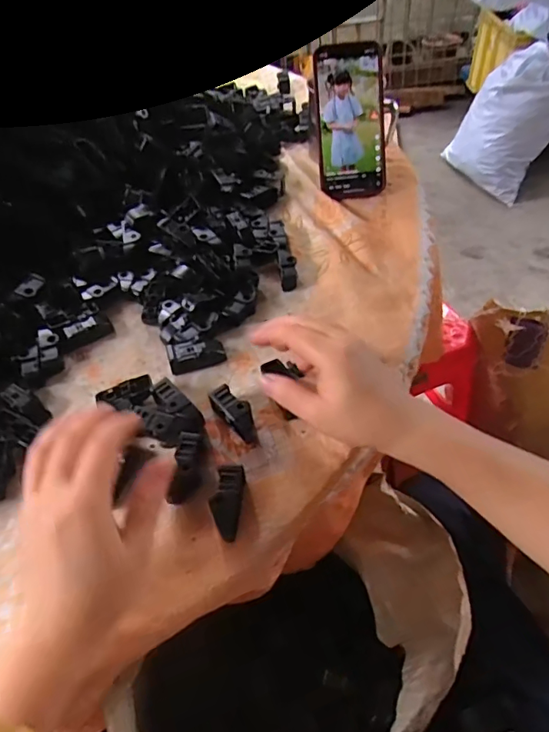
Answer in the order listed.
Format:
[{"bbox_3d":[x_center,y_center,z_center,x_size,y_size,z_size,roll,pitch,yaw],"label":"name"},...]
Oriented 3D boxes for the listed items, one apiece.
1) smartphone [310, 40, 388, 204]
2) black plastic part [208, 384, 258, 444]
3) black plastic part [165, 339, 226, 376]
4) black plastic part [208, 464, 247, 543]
[{"bbox_3d":[0.083,-0.269,0.554,0.072,0.155,0.014,-7,16,-1],"label":"smartphone"},{"bbox_3d":[-0.031,0.036,0.389,0.025,0.022,0.047,-24,54,-14],"label":"black plastic part"},{"bbox_3d":[-0.068,-0.009,0.438,0.048,0.016,0.027,-16,52,-8],"label":"black plastic part"},{"bbox_3d":[-0.032,0.093,0.345,0.020,0.027,0.048,-1,52,4],"label":"black plastic part"}]

